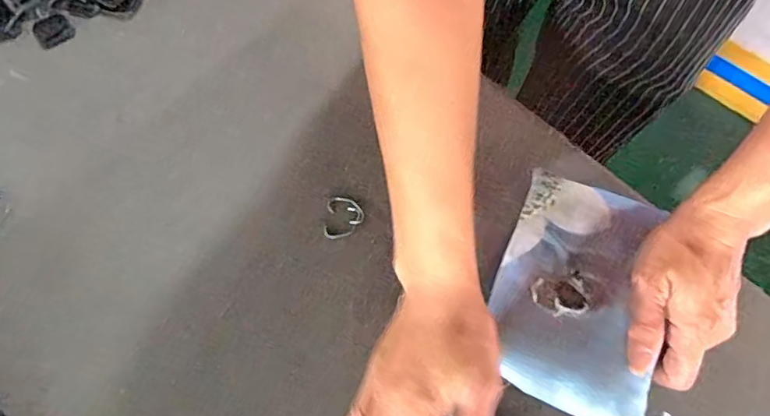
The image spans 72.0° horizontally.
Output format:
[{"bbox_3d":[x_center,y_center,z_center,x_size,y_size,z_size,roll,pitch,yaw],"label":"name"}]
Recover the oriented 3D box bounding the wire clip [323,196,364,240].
[{"bbox_3d":[-0.032,0.007,0.416,0.030,0.004,0.035,7,66,1],"label":"wire clip"}]

